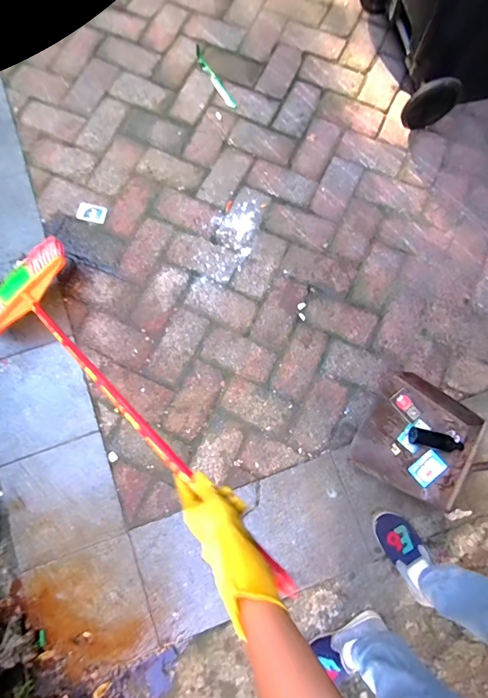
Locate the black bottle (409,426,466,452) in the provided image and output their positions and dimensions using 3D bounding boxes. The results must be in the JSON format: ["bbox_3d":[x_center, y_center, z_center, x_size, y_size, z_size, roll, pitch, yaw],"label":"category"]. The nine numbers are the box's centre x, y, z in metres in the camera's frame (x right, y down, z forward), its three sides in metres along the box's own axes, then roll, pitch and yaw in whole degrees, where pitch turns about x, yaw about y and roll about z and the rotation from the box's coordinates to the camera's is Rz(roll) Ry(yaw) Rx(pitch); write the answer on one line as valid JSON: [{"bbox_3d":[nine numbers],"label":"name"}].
[{"bbox_3d":[0.502,0.238,0.928,0.136,0.051,0.043,13,78,2],"label":"black bottle"}]

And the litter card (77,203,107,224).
[{"bbox_3d":[-0.505,-0.451,1.185,0.100,0.004,0.064,11,78,5],"label":"litter card"}]

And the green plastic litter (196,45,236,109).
[{"bbox_3d":[-0.109,-0.976,1.286,0.034,0.008,0.292,-29,80,-7],"label":"green plastic litter"}]

